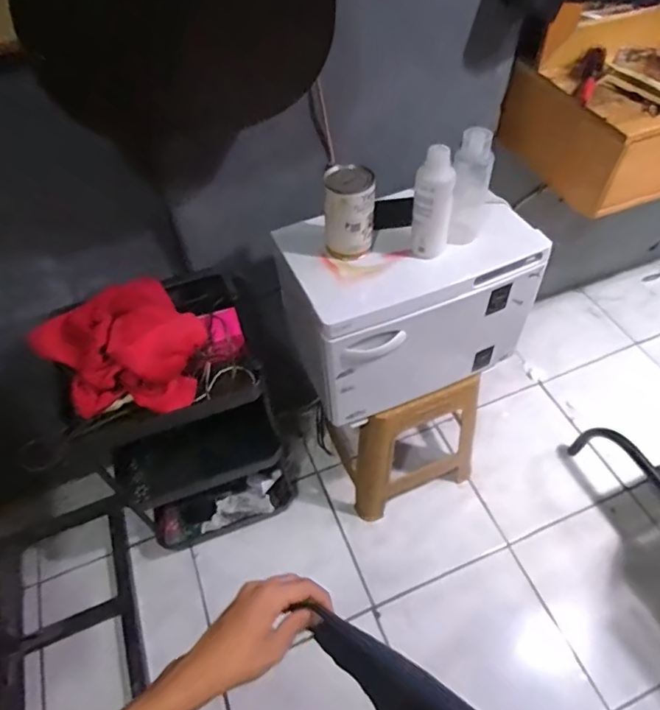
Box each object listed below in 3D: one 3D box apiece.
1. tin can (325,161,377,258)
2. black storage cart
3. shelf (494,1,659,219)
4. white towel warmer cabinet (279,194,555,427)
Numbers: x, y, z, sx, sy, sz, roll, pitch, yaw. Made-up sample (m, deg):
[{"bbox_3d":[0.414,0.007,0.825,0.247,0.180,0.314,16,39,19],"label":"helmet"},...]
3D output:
[{"bbox_3d":[0.034,-0.249,0.888,0.084,0.145,0.089,-2,54,2],"label":"tin can"},{"bbox_3d":[-0.329,0.164,1.179,0.385,0.685,0.317,-16,55,-8],"label":"black storage cart"},{"bbox_3d":[0.810,-0.587,1.095,0.803,0.257,0.361,-19,55,-10],"label":"shelf"},{"bbox_3d":[0.160,-0.117,1.048,0.453,0.302,0.292,-18,55,-10],"label":"white towel warmer cabinet"}]

